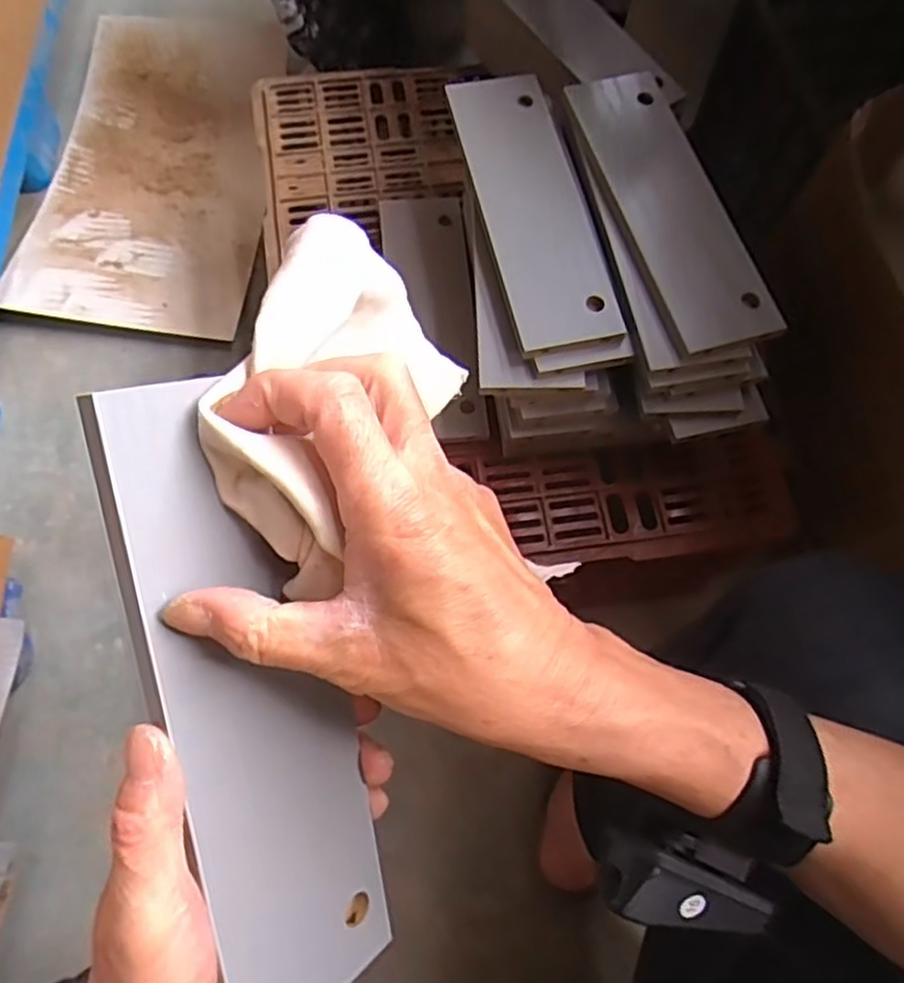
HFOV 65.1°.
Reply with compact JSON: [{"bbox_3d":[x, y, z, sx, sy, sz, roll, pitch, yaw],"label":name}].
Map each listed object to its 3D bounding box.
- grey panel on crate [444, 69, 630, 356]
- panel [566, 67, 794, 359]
[{"bbox_3d":[0.064,-0.230,0.569,0.088,0.013,0.252,-10,75,-11],"label":"grey panel on crate"},{"bbox_3d":[0.175,-0.229,0.566,0.081,0.014,0.261,-19,73,-3],"label":"panel"}]

